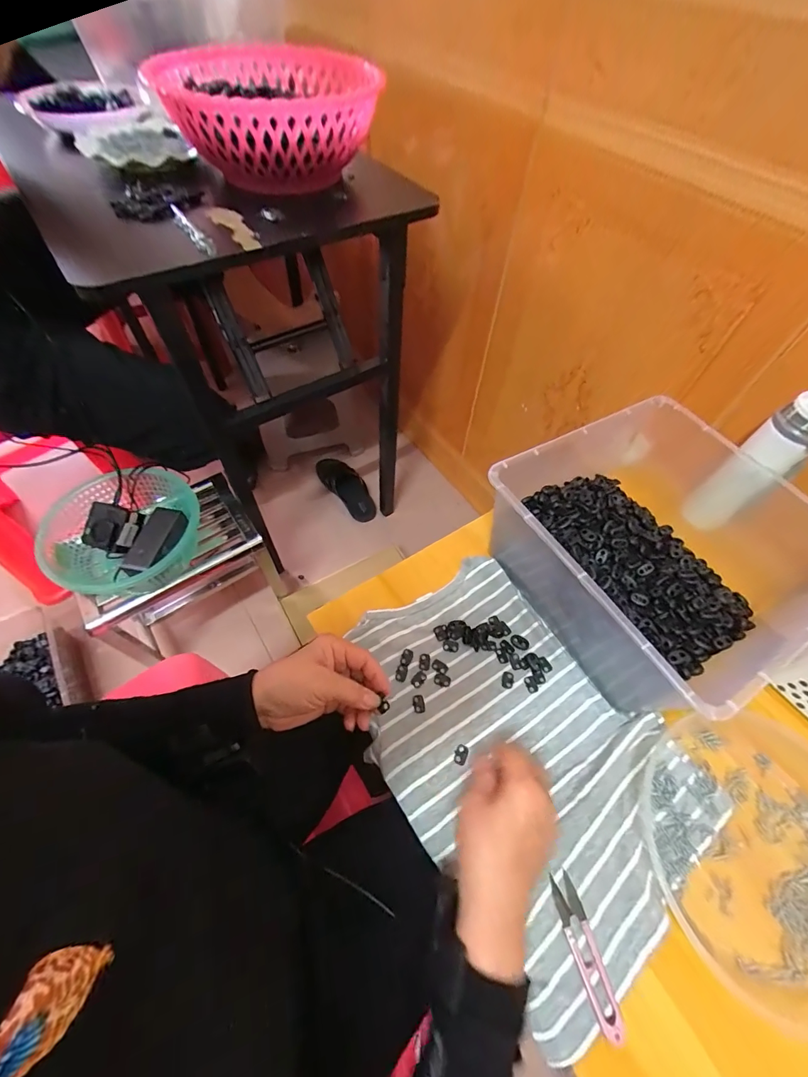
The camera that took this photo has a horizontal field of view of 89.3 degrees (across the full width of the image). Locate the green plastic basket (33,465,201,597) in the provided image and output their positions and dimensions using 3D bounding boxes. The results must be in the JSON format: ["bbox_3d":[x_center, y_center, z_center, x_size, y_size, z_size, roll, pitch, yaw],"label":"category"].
[{"bbox_3d":[-0.478,0.002,0.715,0.223,0.095,0.235,-22,61,-15],"label":"green plastic basket"}]

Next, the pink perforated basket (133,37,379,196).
[{"bbox_3d":[-0.172,-0.575,0.565,0.272,0.110,0.260,1,58,-2],"label":"pink perforated basket"}]

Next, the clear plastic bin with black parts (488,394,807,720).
[{"bbox_3d":[0.298,0.004,0.482,0.323,0.139,0.287,-26,62,-17],"label":"clear plastic bin with black parts"}]

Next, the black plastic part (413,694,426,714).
[{"bbox_3d":[0.016,0.179,0.443,0.013,0.004,0.019,-3,58,-4],"label":"black plastic part"}]

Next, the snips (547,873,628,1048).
[{"bbox_3d":[0.152,0.344,0.341,0.024,0.011,0.100,-12,59,-9],"label":"snips"}]

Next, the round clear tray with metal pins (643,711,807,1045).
[{"bbox_3d":[0.349,0.284,0.376,0.229,0.046,0.219,1,58,-2],"label":"round clear tray with metal pins"}]

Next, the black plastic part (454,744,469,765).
[{"bbox_3d":[0.059,0.222,0.419,0.013,0.004,0.019,13,58,6],"label":"black plastic part"}]

